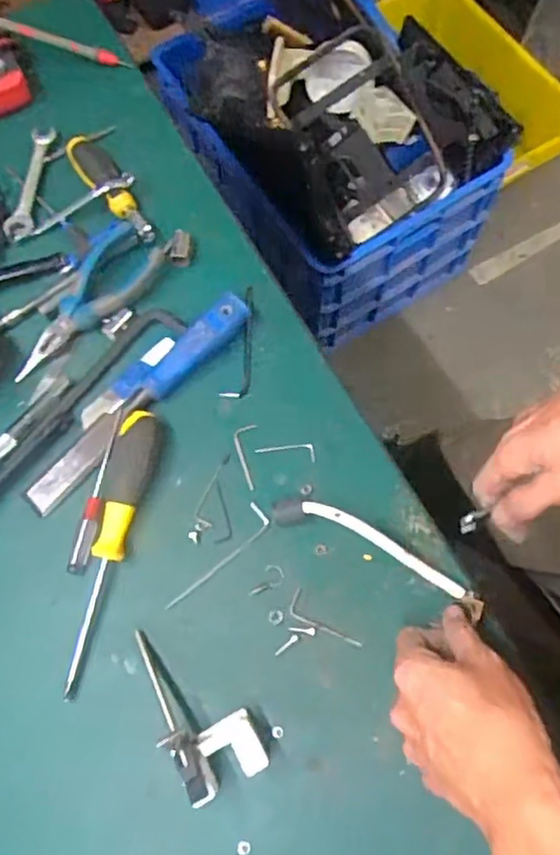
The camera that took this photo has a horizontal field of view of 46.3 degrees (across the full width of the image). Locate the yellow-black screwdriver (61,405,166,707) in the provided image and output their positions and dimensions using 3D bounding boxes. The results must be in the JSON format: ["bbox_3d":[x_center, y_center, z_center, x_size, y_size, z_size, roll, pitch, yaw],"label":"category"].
[{"bbox_3d":[-0.127,0.085,0.475,0.030,0.026,0.203,13,71,6],"label":"yellow-black screwdriver"}]

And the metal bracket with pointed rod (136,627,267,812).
[{"bbox_3d":[-0.060,0.184,0.440,0.056,0.042,0.123,-35,73,-10],"label":"metal bracket with pointed rod"}]

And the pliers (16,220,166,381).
[{"bbox_3d":[-0.158,-0.101,0.540,0.053,0.033,0.153,32,74,12],"label":"pliers"}]

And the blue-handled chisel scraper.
[{"bbox_3d":[-0.112,-0.023,0.521,0.031,0.024,0.227,41,77,14],"label":"blue-handled chisel scraper"}]

